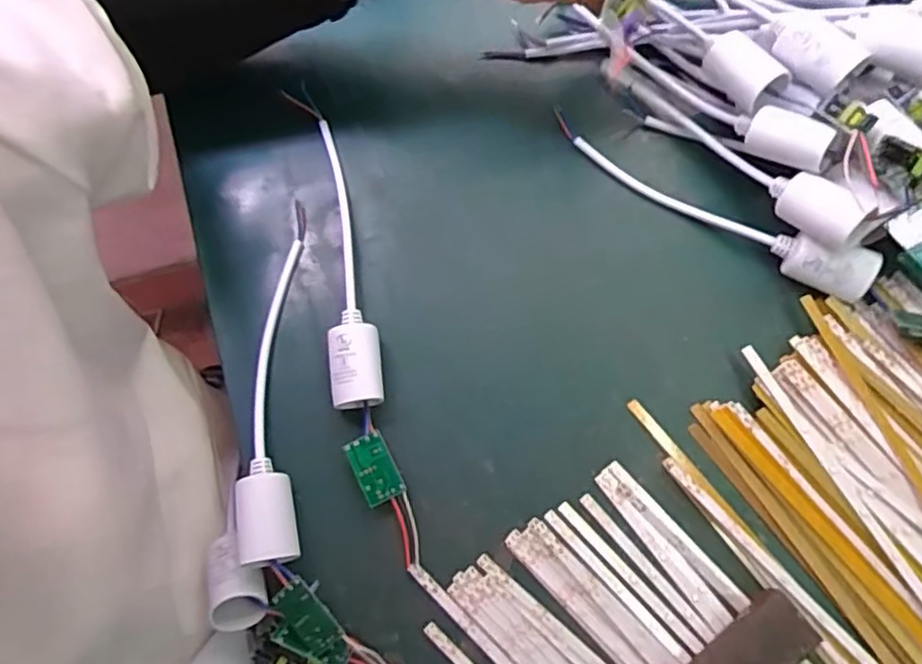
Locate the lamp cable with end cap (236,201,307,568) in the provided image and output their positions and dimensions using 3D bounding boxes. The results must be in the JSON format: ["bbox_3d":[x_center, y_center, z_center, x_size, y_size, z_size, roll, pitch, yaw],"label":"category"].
[{"bbox_3d":[-0.104,0.021,0.361,0.029,0.023,0.203,-4,75,-1],"label":"lamp cable with end cap"}]

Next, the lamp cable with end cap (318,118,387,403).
[{"bbox_3d":[-0.066,-0.046,0.381,0.028,0.022,0.182,-7,75,-1],"label":"lamp cable with end cap"}]

